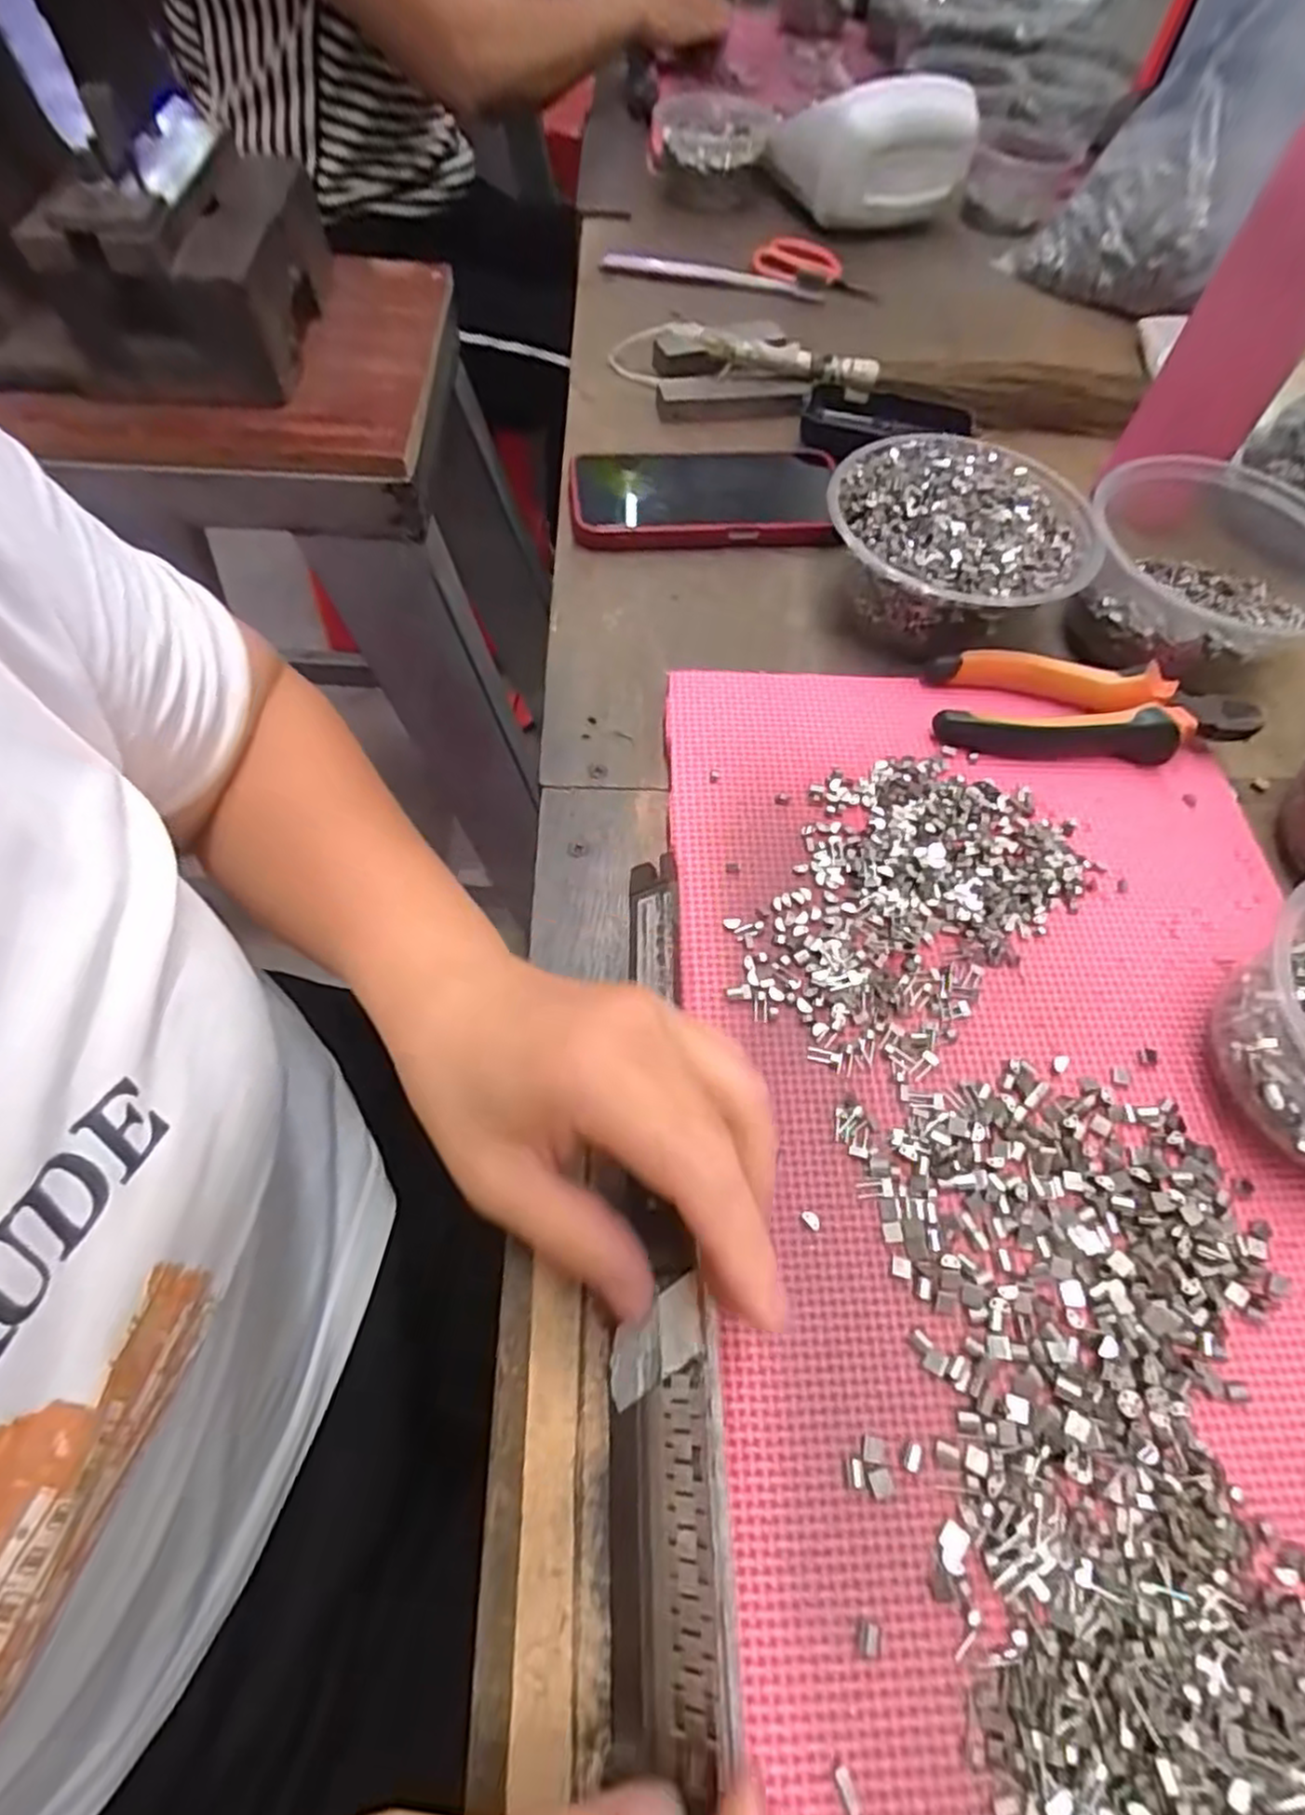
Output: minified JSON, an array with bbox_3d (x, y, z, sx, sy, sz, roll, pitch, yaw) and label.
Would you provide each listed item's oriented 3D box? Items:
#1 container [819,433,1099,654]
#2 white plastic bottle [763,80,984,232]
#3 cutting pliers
[{"bbox_3d":[0.159,-0.193,0.389,0.133,0.059,0.126,22,62,9],"label":"container"},{"bbox_3d":[0.196,-0.676,0.652,0.179,0.077,0.091,8,61,5],"label":"white plastic bottle"},{"bbox_3d":[0.213,-0.097,0.354,0.150,0.017,0.052,6,61,1],"label":"cutting pliers"}]

